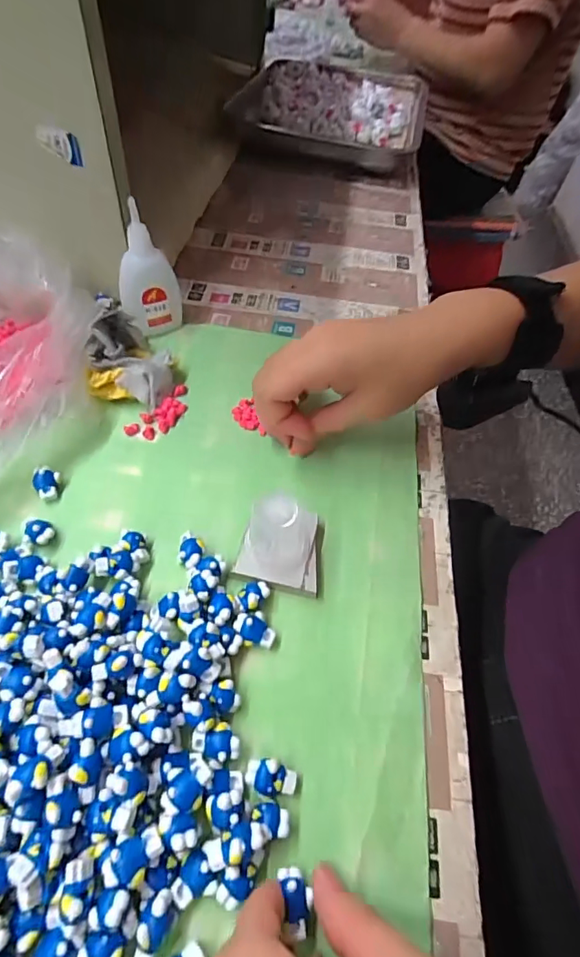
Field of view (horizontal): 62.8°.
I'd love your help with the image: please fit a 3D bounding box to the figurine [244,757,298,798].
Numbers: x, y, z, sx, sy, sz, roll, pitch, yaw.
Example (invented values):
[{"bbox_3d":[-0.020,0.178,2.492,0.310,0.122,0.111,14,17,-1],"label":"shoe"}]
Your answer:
[{"bbox_3d":[-0.008,0.131,0.207,0.022,0.010,0.013,18,55,8],"label":"figurine"}]

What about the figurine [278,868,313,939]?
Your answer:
[{"bbox_3d":[0.003,0.163,0.183,0.011,0.009,0.021,-7,52,-9],"label":"figurine"}]

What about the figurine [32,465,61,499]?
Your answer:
[{"bbox_3d":[-0.150,0.002,0.293,0.016,0.008,0.020,-32,62,-24],"label":"figurine"}]

